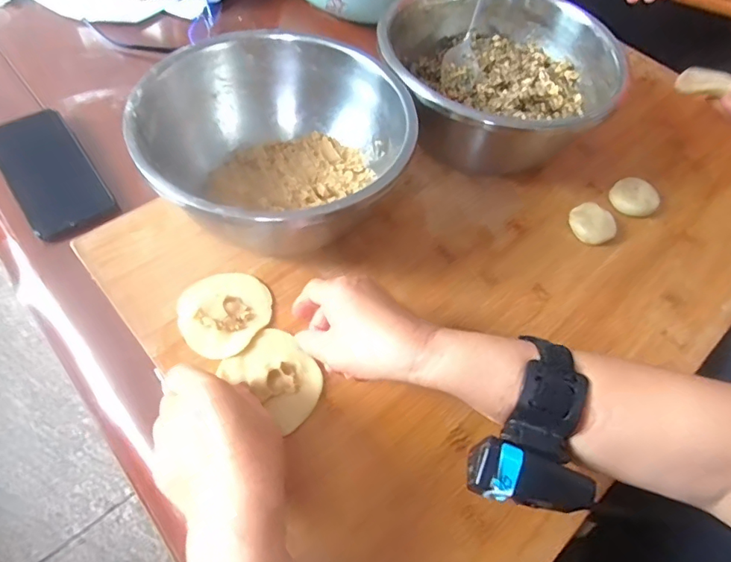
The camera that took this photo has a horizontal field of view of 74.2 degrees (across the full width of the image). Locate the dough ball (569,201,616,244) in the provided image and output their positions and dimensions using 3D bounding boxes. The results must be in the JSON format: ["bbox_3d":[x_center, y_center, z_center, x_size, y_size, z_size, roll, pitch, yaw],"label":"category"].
[{"bbox_3d":[0.230,-0.057,0.492,0.045,0.019,0.039,39,62,17],"label":"dough ball"}]

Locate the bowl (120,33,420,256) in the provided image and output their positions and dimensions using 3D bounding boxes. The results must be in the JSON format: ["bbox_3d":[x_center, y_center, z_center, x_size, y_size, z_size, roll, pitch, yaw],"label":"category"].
[{"bbox_3d":[-0.076,-0.116,0.443,0.232,0.113,0.196,-20,62,-18],"label":"bowl"}]

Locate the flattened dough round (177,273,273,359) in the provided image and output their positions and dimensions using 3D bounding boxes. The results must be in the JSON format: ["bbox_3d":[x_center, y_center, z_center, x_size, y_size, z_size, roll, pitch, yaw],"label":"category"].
[{"bbox_3d":[-0.120,0.024,0.408,0.071,0.009,0.076,3,58,-5],"label":"flattened dough round"}]

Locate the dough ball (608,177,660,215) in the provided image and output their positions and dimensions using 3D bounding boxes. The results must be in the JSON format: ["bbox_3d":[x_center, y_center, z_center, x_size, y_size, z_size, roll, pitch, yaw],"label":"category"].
[{"bbox_3d":[0.286,-0.088,0.516,0.046,0.015,0.044,3,58,-5],"label":"dough ball"}]

